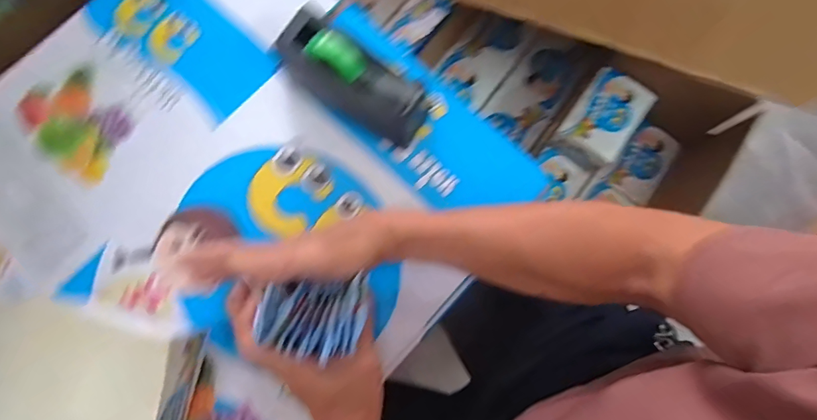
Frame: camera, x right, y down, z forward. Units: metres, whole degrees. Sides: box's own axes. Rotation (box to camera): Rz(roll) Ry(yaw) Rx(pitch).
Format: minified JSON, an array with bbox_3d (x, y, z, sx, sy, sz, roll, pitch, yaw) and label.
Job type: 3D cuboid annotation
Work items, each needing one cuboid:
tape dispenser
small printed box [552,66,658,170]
[{"bbox_3d":[-0.053,-0.131,0.430,0.147,0.085,0.057,32,81,5],"label":"tape dispenser"},{"bbox_3d":[0.323,-0.147,0.750,0.103,0.079,0.132,36,81,5],"label":"small printed box"}]

